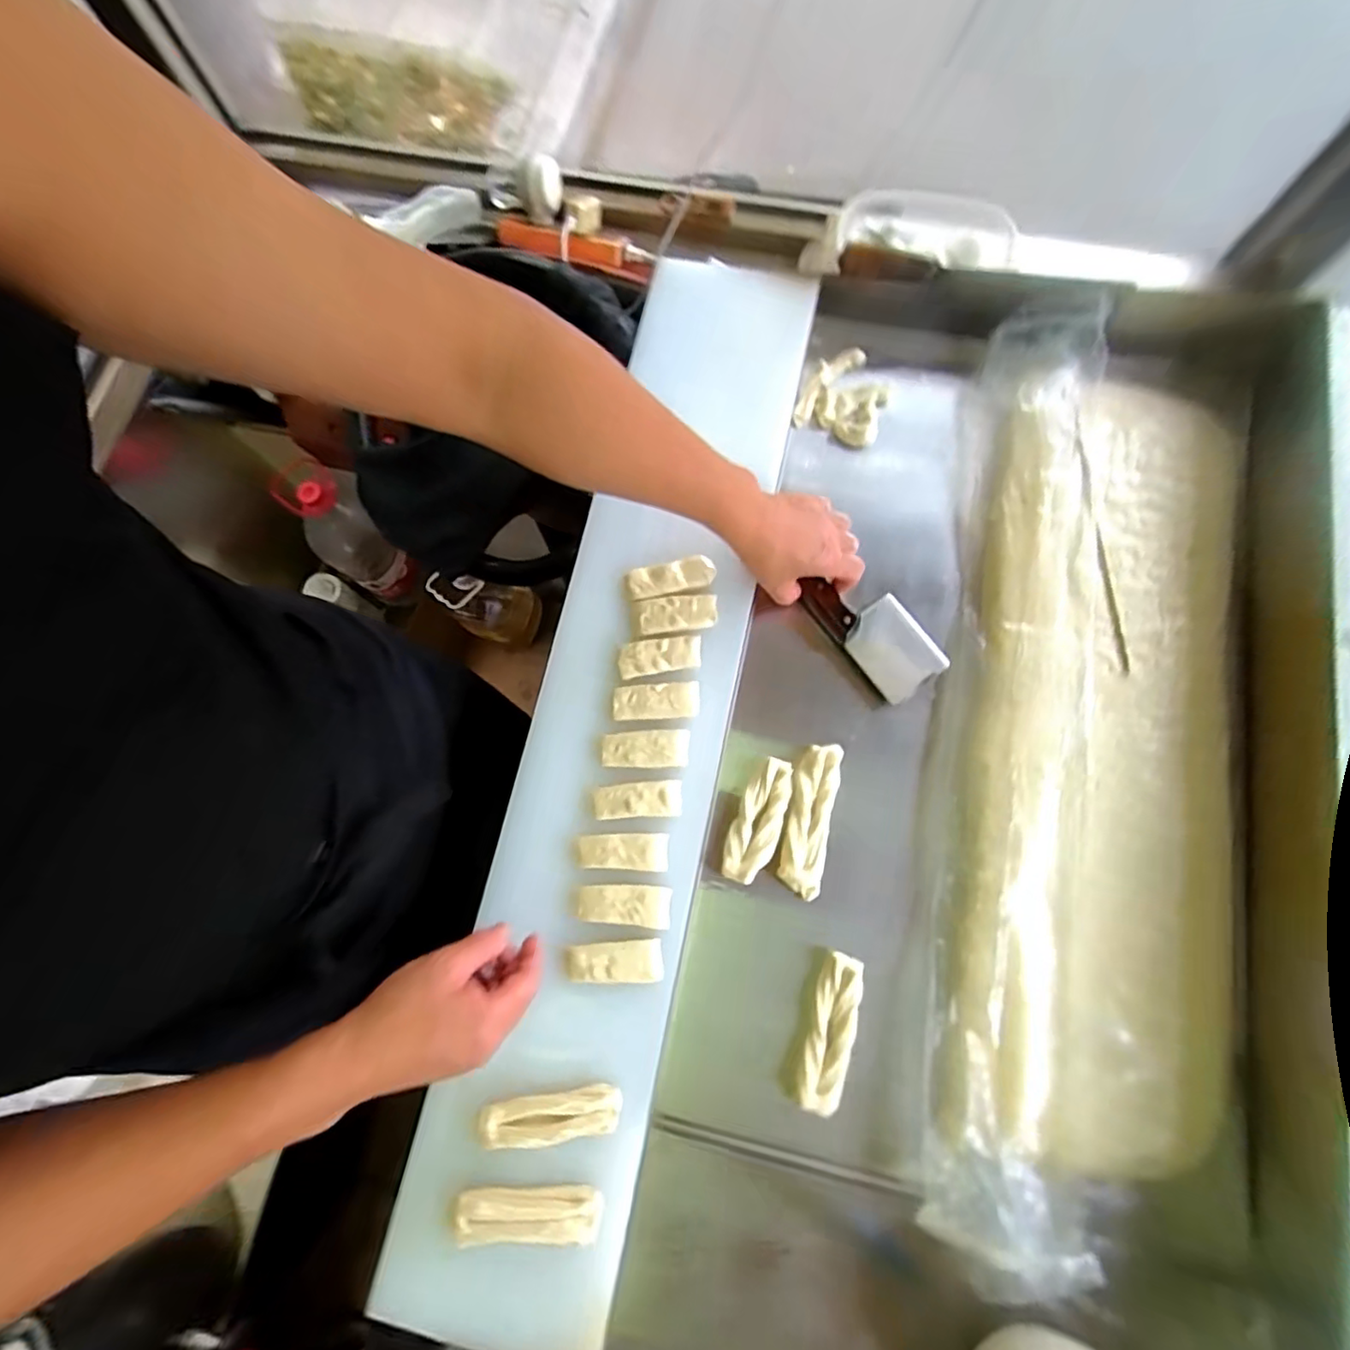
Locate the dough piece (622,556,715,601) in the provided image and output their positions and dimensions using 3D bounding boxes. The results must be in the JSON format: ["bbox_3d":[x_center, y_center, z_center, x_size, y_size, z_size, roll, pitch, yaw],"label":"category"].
[{"bbox_3d":[-0.005,-0.095,0.599,0.090,0.013,0.032,-11,76,-2],"label":"dough piece"}]

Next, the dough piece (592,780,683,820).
[{"bbox_3d":[-0.034,0.114,0.551,0.079,0.012,0.031,-4,76,0],"label":"dough piece"}]

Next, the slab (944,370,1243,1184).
[{"bbox_3d":[0.394,0.041,0.551,0.236,0.041,0.730,11,77,3],"label":"slab"}]

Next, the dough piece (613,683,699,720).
[{"bbox_3d":[-0.017,0.025,0.570,0.081,0.015,0.032,-3,76,0],"label":"dough piece"}]

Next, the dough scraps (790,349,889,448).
[{"bbox_3d":[0.190,-0.309,0.661,0.087,0.033,0.112,25,78,7],"label":"dough scraps"}]

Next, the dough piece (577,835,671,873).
[{"bbox_3d":[-0.047,0.158,0.540,0.080,0.011,0.031,0,76,1],"label":"dough piece"}]

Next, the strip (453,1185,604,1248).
[{"bbox_3d":[-0.114,0.424,0.475,0.111,0.015,0.034,-1,76,1],"label":"strip"}]

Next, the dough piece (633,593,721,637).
[{"bbox_3d":[0.000,-0.058,0.588,0.082,0.011,0.035,-5,76,-1],"label":"dough piece"}]

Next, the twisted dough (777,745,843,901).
[{"bbox_3d":[0.123,0.130,0.549,0.040,0.022,0.134,13,77,4],"label":"twisted dough"}]

